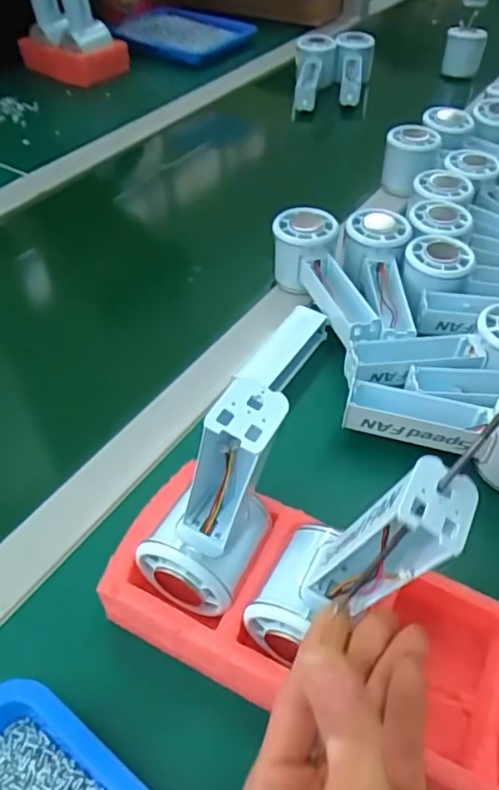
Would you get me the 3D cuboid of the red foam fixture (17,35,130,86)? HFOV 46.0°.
[{"bbox_3d":[-0.280,-0.527,0.923,0.182,0.043,0.062,5,48,3],"label":"red foam fixture"}]

